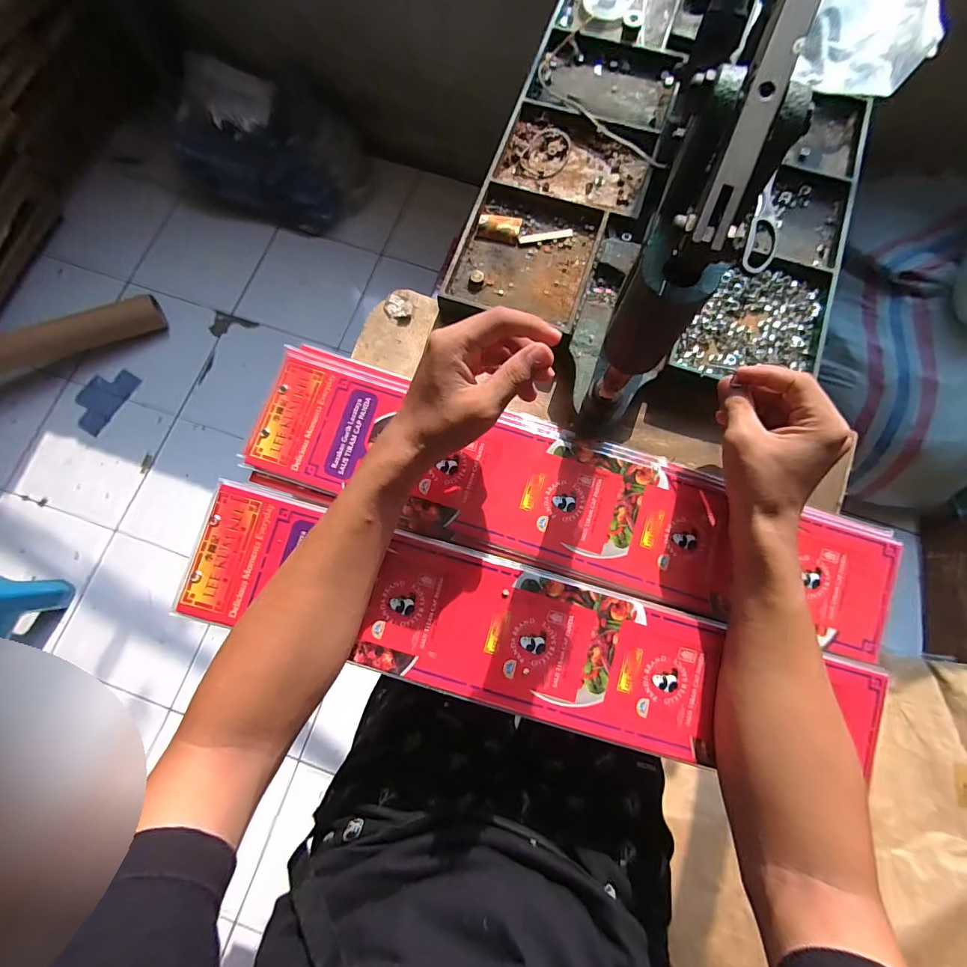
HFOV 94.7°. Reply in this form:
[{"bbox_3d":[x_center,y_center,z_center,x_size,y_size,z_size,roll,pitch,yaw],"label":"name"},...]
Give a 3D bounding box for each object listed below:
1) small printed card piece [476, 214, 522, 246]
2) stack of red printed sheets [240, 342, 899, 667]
[{"bbox_3d":[0.016,-0.255,0.444,0.041,0.008,0.028,13,77,3],"label":"small printed card piece"},{"bbox_3d":[0.069,0.014,0.392,0.561,0.021,0.129,18,77,4],"label":"stack of red printed sheets"}]

